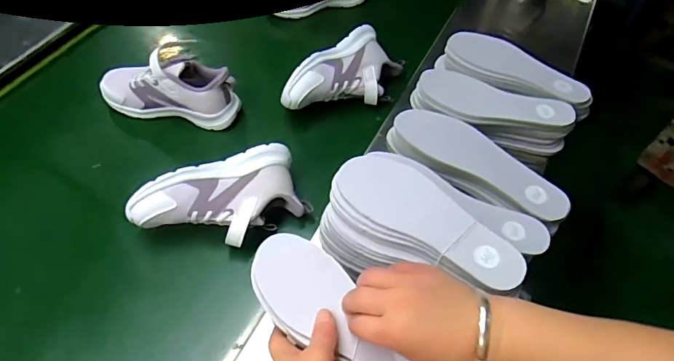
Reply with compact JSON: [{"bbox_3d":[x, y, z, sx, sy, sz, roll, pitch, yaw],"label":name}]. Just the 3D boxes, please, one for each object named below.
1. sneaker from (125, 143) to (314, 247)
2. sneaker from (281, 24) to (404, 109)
[{"bbox_3d":[-0.133,0.031,0.548,0.184,0.081,0.097,-20,61,-16],"label":"sneaker"},{"bbox_3d":[0.017,-0.153,0.681,0.101,0.082,0.203,36,61,18],"label":"sneaker"}]

